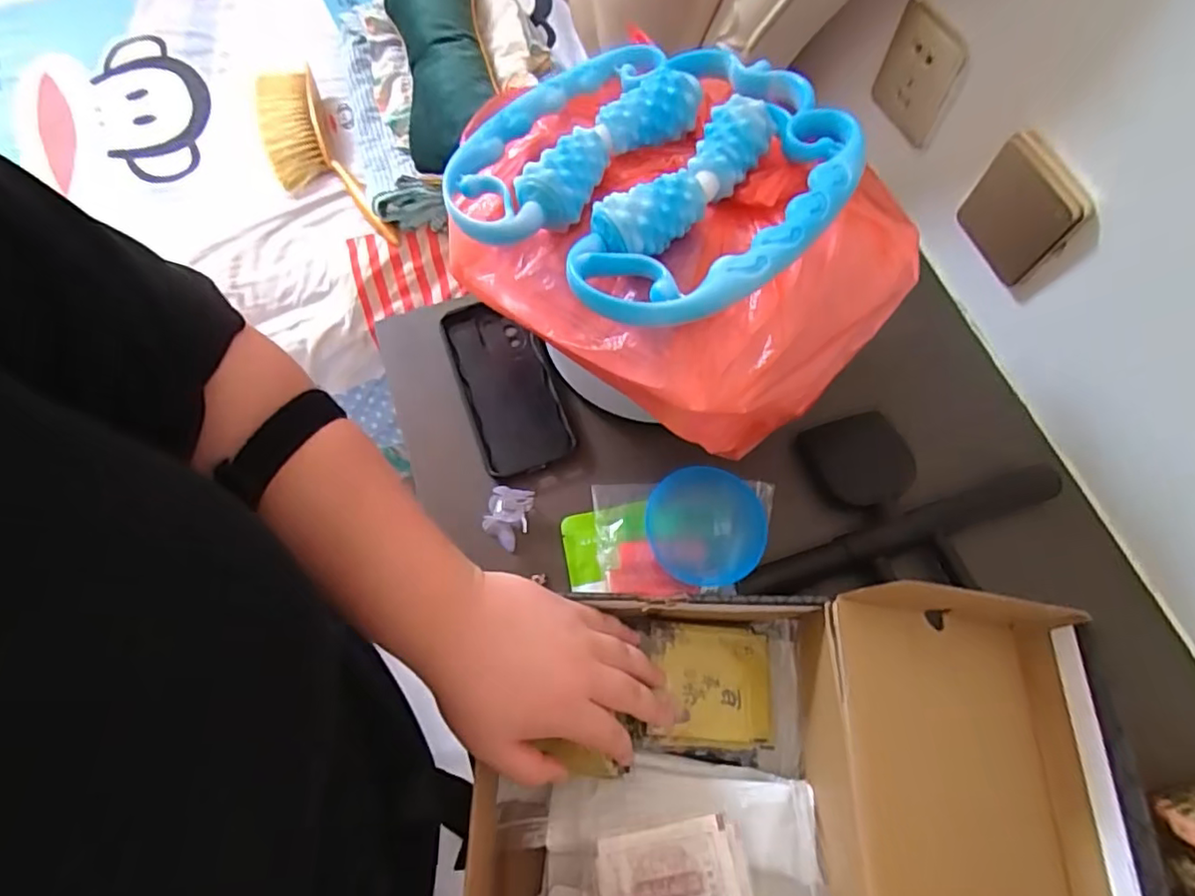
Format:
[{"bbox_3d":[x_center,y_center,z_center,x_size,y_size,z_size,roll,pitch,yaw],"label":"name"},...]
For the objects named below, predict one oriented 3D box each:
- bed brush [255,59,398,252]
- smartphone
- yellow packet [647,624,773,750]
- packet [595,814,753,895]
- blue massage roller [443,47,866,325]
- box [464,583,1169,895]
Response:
[{"bbox_3d":[-0.402,-0.405,0.865,0.105,0.051,0.344,-27,70,-9],"label":"bed brush"},{"bbox_3d":[-0.081,-0.056,0.526,0.073,0.015,0.161,-20,69,-6],"label":"smartphone"},{"bbox_3d":[0.074,0.154,0.393,0.078,0.007,0.072,6,69,-6],"label":"yellow packet"},{"bbox_3d":[0.044,0.249,0.347,0.085,0.009,0.057,-10,69,-2],"label":"packet"},{"bbox_3d":[0.035,-0.182,0.375,0.225,0.043,0.222,-1,69,1],"label":"blue massage roller"},{"bbox_3d":[0.138,0.255,0.357,0.396,0.122,0.310,0,69,2],"label":"box"}]

